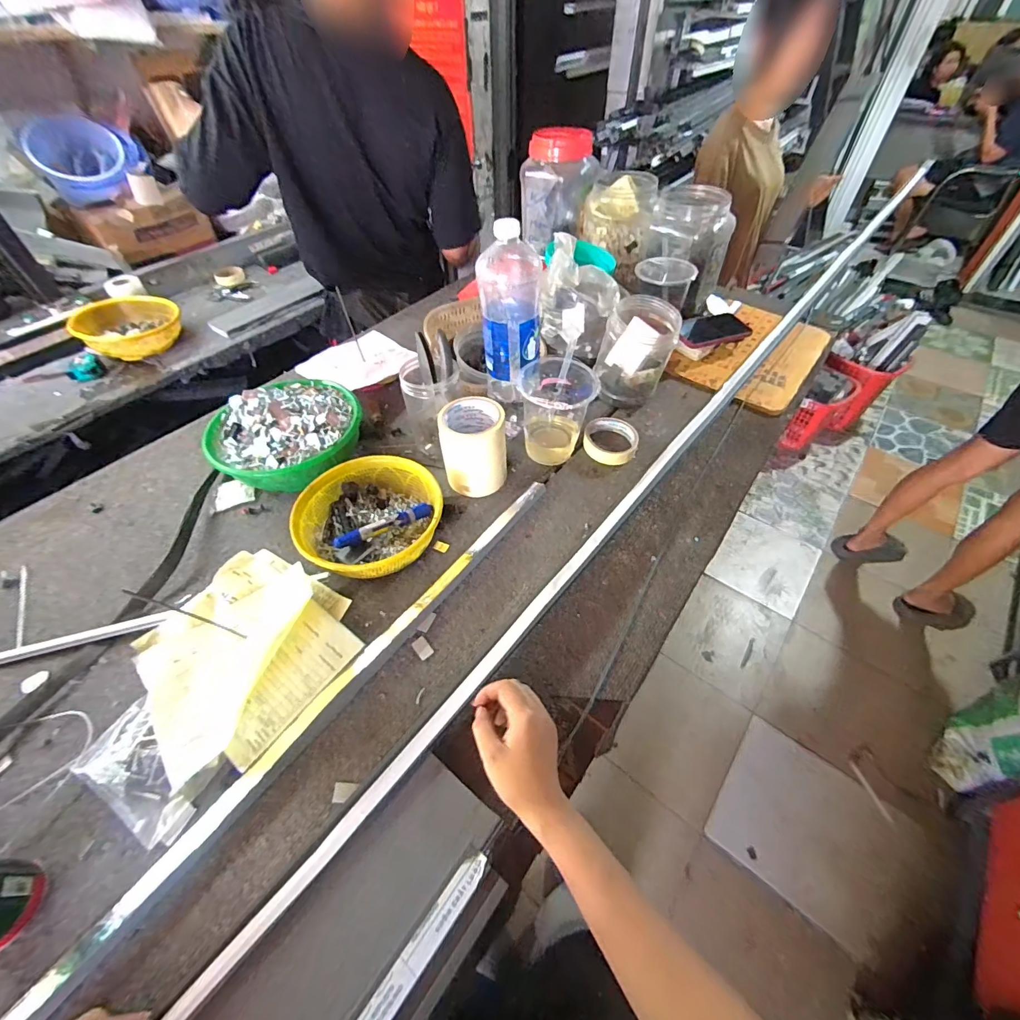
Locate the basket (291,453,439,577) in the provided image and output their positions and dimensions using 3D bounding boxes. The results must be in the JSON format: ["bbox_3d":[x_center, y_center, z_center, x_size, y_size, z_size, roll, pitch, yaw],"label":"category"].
[{"bbox_3d":[-0.189,0.009,0.608,0.186,0.053,0.182,-9,50,-7],"label":"basket"}]

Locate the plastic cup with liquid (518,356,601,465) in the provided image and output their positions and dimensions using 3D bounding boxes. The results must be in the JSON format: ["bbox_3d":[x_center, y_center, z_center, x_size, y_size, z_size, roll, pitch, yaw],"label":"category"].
[{"bbox_3d":[0.069,-0.142,0.682,0.105,0.154,0.103,-1,50,1],"label":"plastic cup with liquid"}]

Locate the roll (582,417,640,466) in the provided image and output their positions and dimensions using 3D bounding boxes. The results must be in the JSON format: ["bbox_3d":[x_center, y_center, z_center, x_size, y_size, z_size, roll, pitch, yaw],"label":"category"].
[{"bbox_3d":[0.166,-0.115,0.738,0.089,0.028,0.082,-1,50,1],"label":"roll"}]

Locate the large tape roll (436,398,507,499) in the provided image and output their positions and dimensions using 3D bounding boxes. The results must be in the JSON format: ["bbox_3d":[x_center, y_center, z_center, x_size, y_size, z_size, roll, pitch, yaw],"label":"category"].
[{"bbox_3d":[-0.053,-0.093,0.660,0.093,0.110,0.100,-9,51,-7],"label":"large tape roll"}]

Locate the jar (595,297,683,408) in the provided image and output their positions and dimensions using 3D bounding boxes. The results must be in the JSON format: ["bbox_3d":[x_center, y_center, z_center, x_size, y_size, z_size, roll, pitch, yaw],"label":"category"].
[{"bbox_3d":[0.220,-0.276,0.780,0.118,0.155,0.118,-1,50,1],"label":"jar"}]

